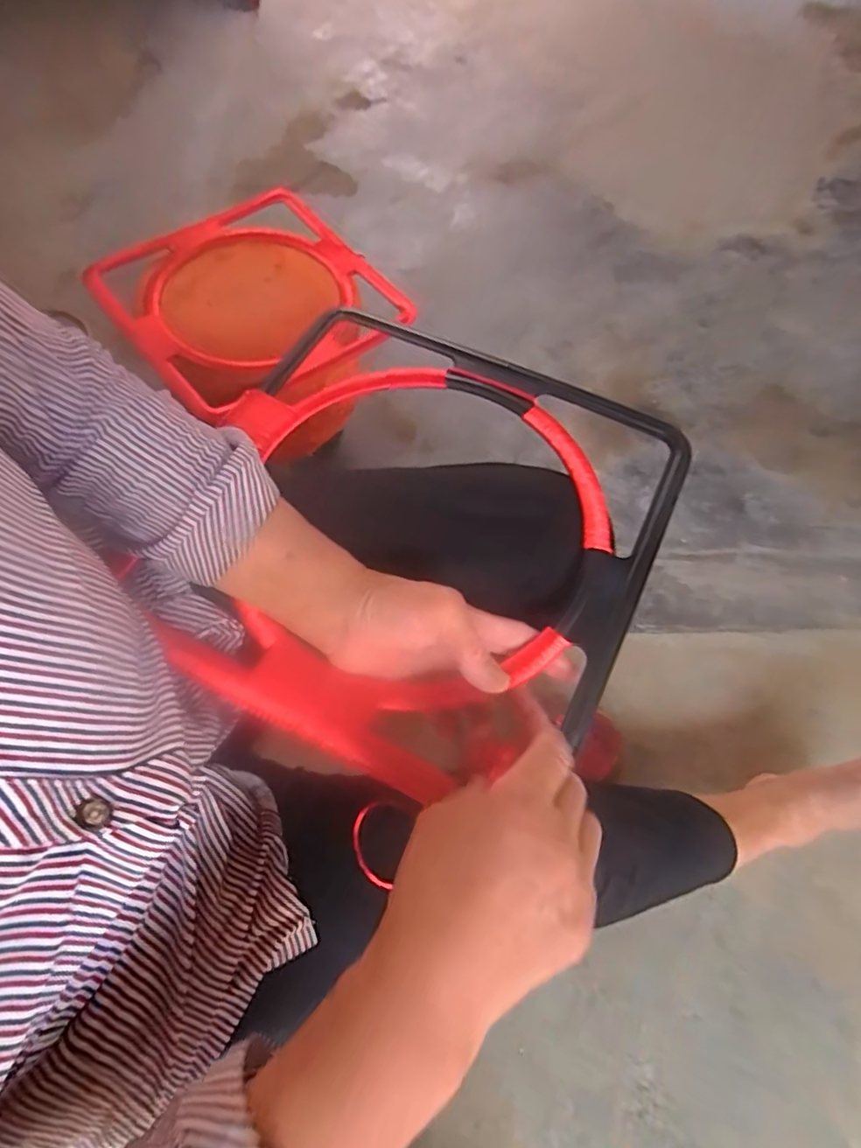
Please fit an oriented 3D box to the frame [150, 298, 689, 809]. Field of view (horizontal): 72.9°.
[{"bbox_3d":[-0.009,-0.035,0.423,0.326,0.028,0.328,25,69,8],"label":"frame"}]

